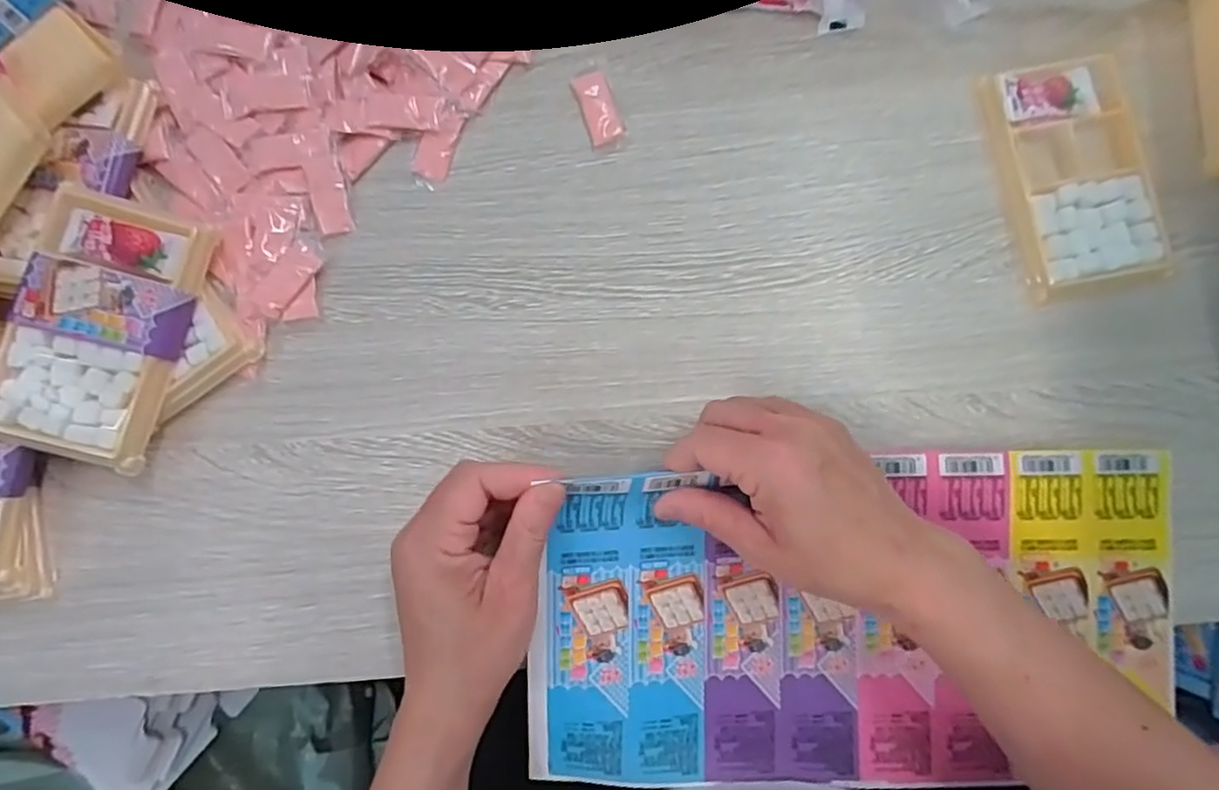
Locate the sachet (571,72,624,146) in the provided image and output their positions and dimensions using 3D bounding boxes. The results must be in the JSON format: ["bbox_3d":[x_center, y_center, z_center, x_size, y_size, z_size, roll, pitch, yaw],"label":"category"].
[{"bbox_3d":[-0.007,-0.169,0.384,0.020,0.004,0.044,-19,83,-2],"label":"sachet"}]

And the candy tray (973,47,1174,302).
[{"bbox_3d":[0.256,-0.121,0.364,0.075,0.013,0.128,-10,83,-1],"label":"candy tray"}]

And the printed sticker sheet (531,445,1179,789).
[{"bbox_3d":[0.128,0.117,0.338,0.328,0.020,0.166,-1,93,-3],"label":"printed sticker sheet"}]

